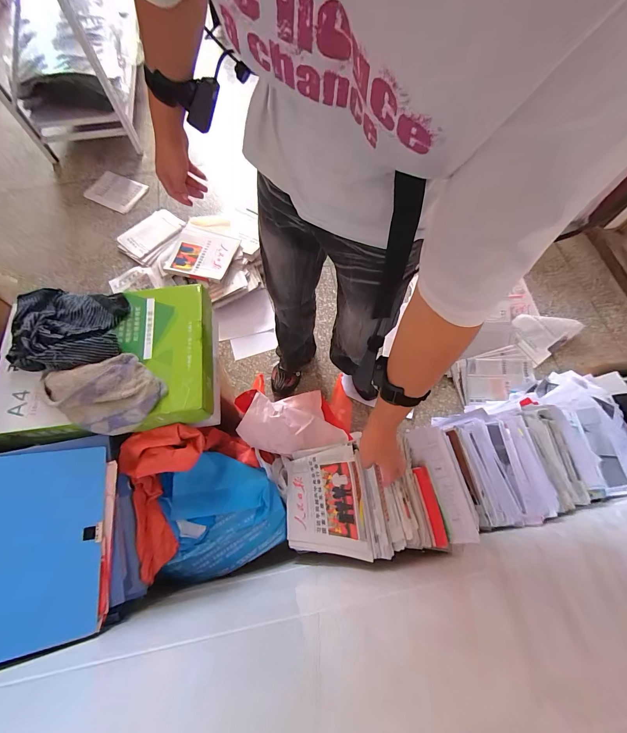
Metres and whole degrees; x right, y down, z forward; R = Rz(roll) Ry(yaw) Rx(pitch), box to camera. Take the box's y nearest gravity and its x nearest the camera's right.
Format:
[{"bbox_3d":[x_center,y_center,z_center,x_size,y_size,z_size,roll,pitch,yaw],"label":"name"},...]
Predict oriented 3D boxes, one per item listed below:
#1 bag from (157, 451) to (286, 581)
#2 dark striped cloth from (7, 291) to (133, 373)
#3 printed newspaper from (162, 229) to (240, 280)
[{"bbox_3d":[-0.222,0.361,0.771,0.271,0.095,0.267,-12,68,-4],"label":"bag"},{"bbox_3d":[-0.533,-0.088,0.670,0.223,0.060,0.196,1,68,1],"label":"dark striped cloth"},{"bbox_3d":[-0.475,-0.481,1.304,0.283,0.018,0.209,15,78,13],"label":"printed newspaper"}]

